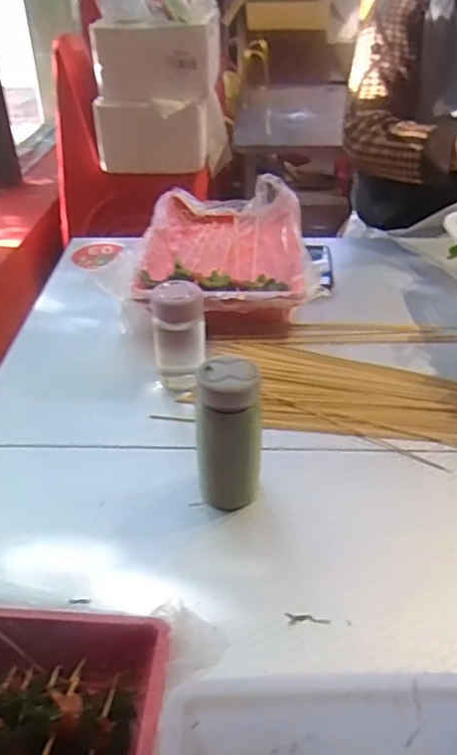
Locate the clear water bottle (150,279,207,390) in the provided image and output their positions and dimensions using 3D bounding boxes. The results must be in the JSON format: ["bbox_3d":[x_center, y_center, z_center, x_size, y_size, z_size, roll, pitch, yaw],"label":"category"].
[{"bbox_3d":[-0.061,-0.044,0.780,0.066,0.138,0.069,-6,37,-4],"label":"clear water bottle"}]

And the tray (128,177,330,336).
[{"bbox_3d":[-0.007,-0.213,1.050,0.276,0.101,0.402,-4,37,-1],"label":"tray"}]

